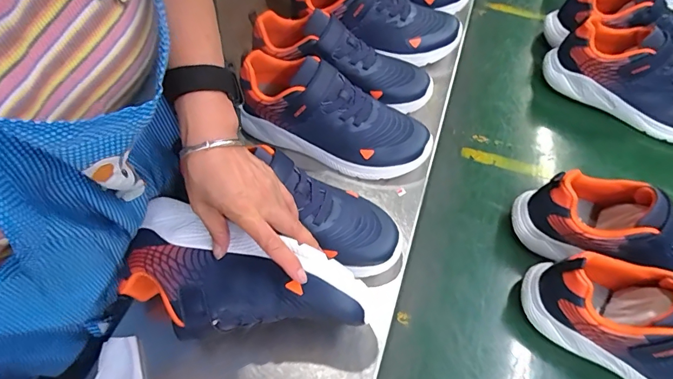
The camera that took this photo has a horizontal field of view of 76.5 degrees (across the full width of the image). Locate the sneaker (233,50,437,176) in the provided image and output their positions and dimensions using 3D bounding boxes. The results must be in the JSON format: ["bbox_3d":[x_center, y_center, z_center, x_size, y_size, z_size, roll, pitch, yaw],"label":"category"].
[{"bbox_3d":[-0.003,-0.089,0.521,0.241,0.097,0.090,24,60,1],"label":"sneaker"}]

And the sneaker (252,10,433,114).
[{"bbox_3d":[0.007,-0.168,0.565,0.237,0.106,0.084,18,59,14],"label":"sneaker"}]

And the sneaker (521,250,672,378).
[{"bbox_3d":[0.313,0.143,0.406,0.249,0.105,0.078,29,61,19],"label":"sneaker"}]

